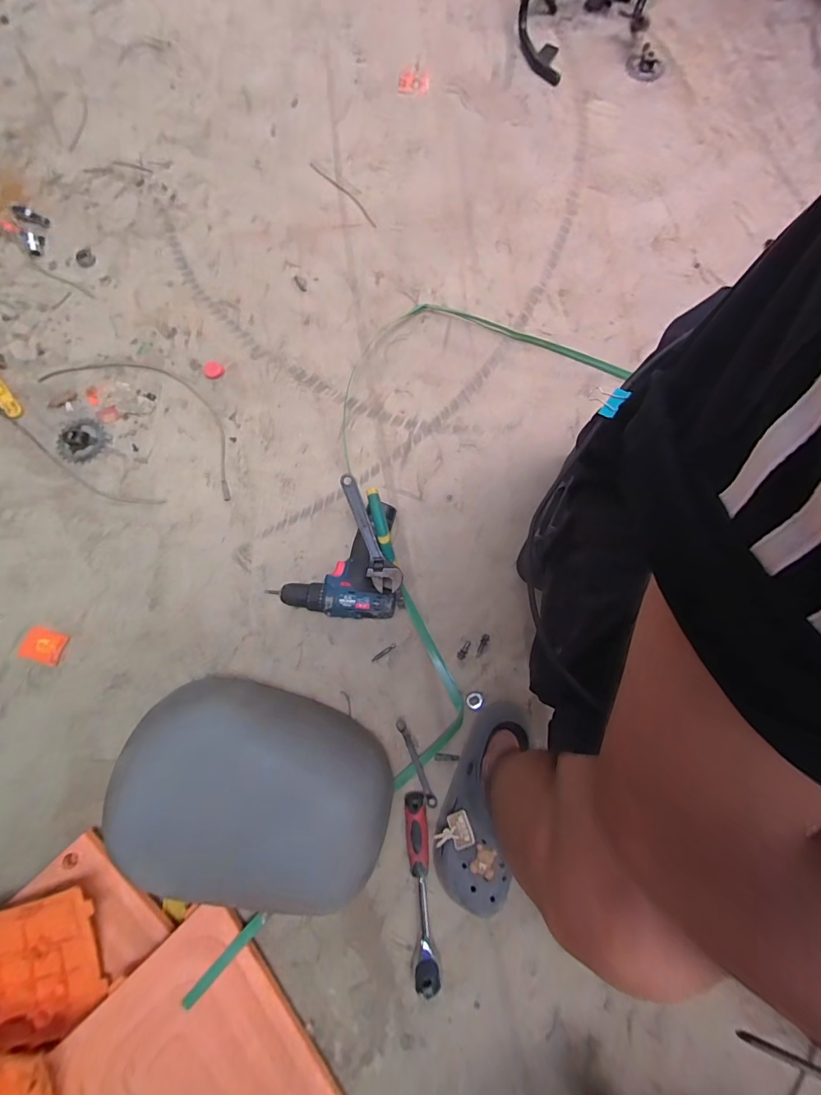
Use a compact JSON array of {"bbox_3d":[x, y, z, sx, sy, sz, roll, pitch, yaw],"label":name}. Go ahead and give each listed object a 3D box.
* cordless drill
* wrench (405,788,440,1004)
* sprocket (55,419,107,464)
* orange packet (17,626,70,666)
[{"bbox_3d":[-0.121,0.022,0.706,0.194,0.068,0.177,4,78,0],"label":"cordless drill"},{"bbox_3d":[0.015,0.477,0.606,0.031,0.049,0.228,-4,78,-2],"label":"wrench"},{"bbox_3d":[-0.595,-0.195,0.774,0.081,0.014,0.083,0,78,-1],"label":"sprocket"},{"bbox_3d":[-0.603,0.161,0.708,0.064,0.005,0.051,16,78,3],"label":"orange packet"}]

